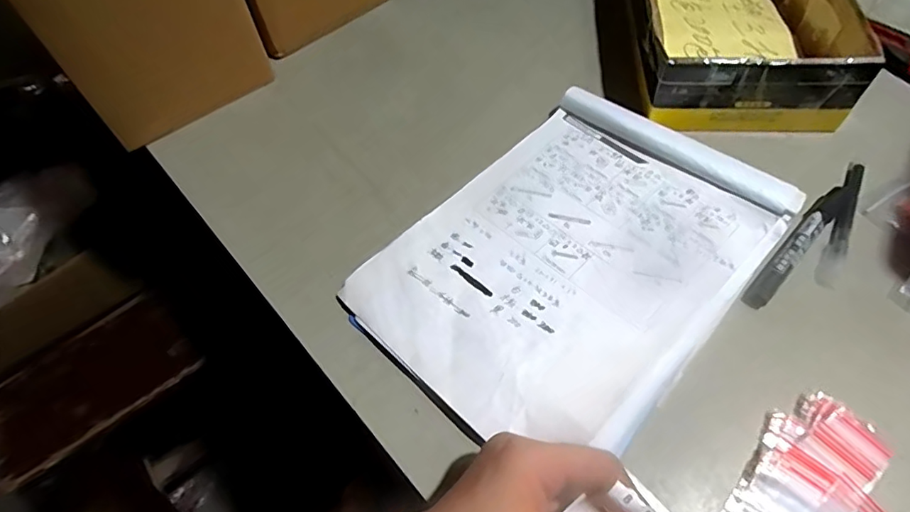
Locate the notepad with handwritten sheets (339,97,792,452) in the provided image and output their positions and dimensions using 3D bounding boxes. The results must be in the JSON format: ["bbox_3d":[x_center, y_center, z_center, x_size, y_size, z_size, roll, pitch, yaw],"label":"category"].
[{"bbox_3d":[0.091,-0.001,0.408,0.227,0.020,0.303,38,68,25],"label":"notepad with handwritten sheets"}]

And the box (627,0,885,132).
[{"bbox_3d":[0.271,-0.239,0.510,0.174,0.068,0.249,3,58,7],"label":"box"}]

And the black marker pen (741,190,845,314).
[{"bbox_3d":[0.270,-0.012,0.405,0.146,0.010,0.017,-41,63,-20],"label":"black marker pen"}]

